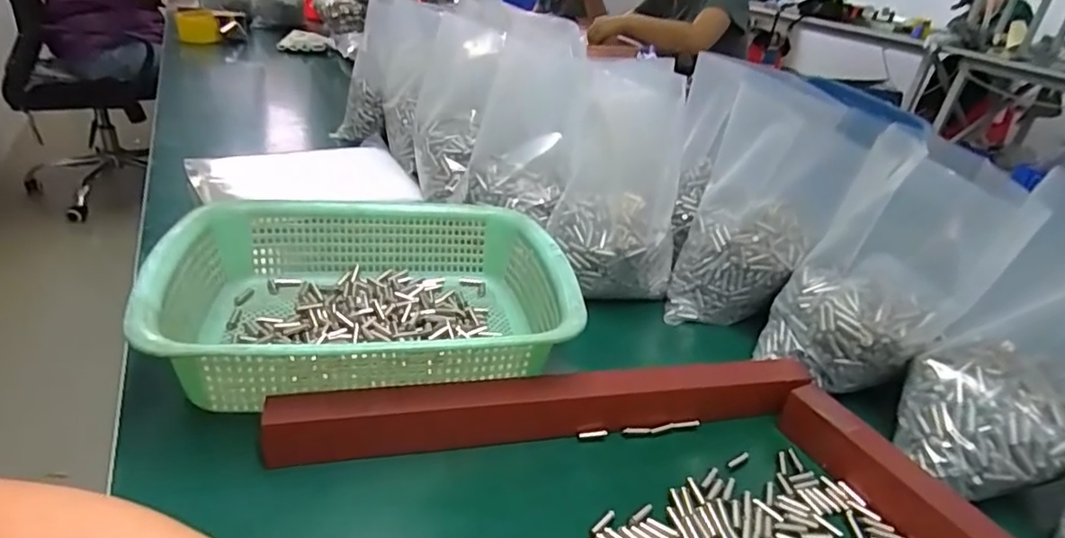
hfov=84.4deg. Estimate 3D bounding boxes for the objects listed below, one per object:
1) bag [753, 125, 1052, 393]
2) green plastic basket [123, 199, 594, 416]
[{"bbox_3d":[0.286,0.000,0.480,0.128,0.184,0.096,24,34,25],"label":"bag"},{"bbox_3d":[-0.125,0.022,0.475,0.298,0.078,0.226,-1,31,-15],"label":"green plastic basket"}]

